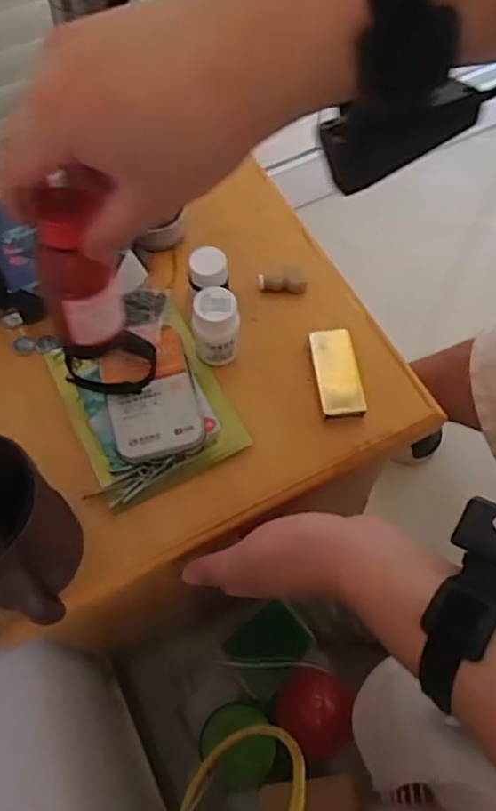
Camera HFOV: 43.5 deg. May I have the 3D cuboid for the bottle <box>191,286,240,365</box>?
[{"bbox_3d":[-0.024,-0.058,0.481,0.033,0.060,0.036,8,65,3],"label":"bottle"}]

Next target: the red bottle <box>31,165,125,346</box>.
[{"bbox_3d":[-0.090,-0.075,0.336,0.032,0.104,0.031,7,49,2],"label":"red bottle"}]

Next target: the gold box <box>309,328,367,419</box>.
[{"bbox_3d":[0.070,-0.025,0.489,0.033,0.016,0.074,-6,65,-4],"label":"gold box"}]

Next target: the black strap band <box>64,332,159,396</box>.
[{"bbox_3d":[-0.102,-0.031,0.463,0.065,0.017,0.044,-1,64,-1],"label":"black strap band"}]

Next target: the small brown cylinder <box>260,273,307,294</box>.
[{"bbox_3d":[0.029,-0.103,0.530,0.041,0.009,0.014,9,65,4],"label":"small brown cylinder"}]

